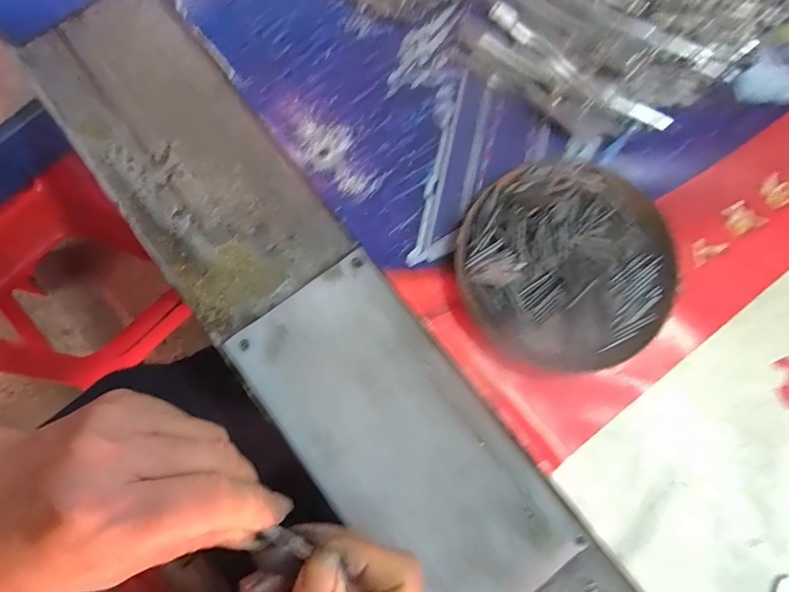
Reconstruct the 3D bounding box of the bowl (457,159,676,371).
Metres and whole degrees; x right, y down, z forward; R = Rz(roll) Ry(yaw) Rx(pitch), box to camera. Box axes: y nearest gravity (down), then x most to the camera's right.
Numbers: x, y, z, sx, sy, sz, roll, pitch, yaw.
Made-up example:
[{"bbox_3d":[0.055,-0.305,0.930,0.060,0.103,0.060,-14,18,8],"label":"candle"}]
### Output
[{"bbox_3d":[0.095,-0.018,0.265,0.112,0.023,0.113,-1,79,4],"label":"bowl"}]

